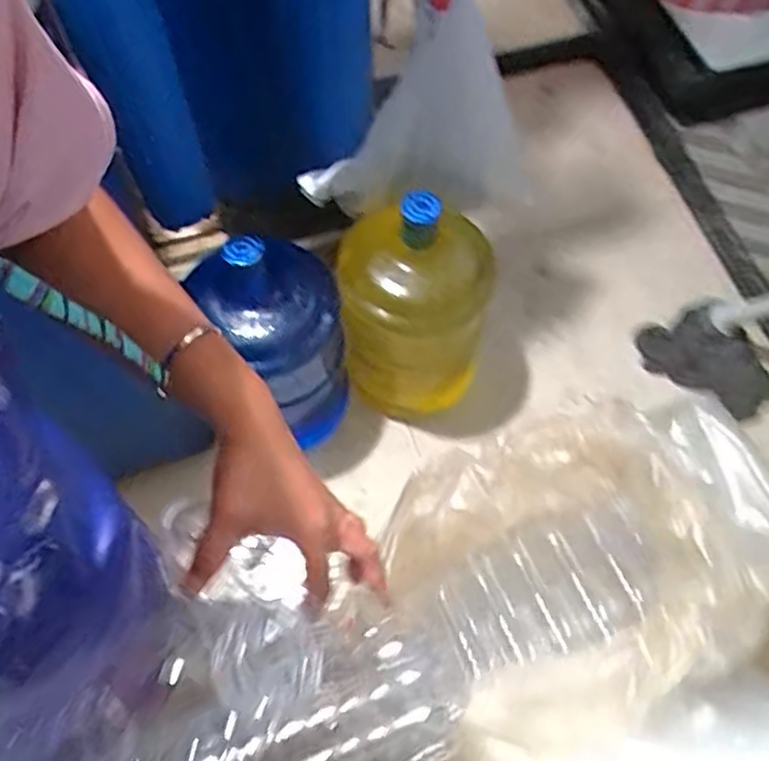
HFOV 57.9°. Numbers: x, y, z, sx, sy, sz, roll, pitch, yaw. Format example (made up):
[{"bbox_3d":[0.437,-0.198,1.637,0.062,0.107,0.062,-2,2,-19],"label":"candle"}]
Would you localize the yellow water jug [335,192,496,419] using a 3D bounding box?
[{"bbox_3d":[0.047,-0.137,1.185,0.244,0.417,0.241,7,64,4],"label":"yellow water jug"}]

